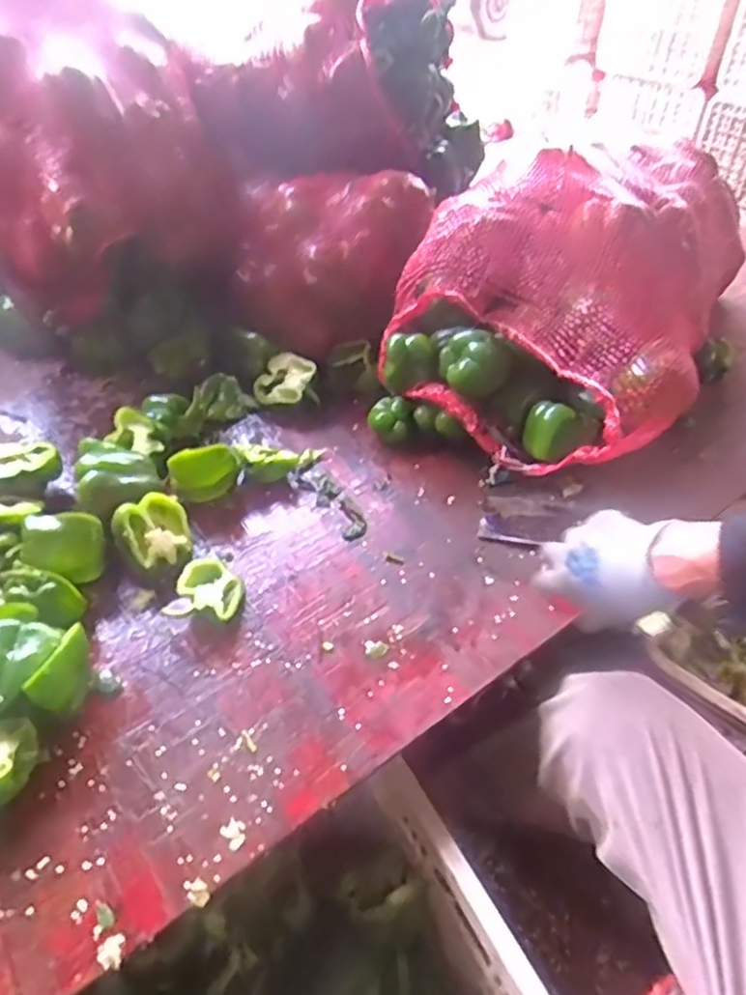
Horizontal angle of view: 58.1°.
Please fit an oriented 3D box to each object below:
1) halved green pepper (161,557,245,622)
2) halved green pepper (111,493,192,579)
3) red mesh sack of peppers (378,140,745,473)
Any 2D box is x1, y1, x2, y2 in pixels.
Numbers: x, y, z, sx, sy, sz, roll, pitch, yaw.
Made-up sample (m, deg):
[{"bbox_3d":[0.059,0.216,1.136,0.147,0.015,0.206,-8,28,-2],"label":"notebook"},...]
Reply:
[{"bbox_3d":[-0.165,0.097,0.679,0.062,0.041,0.078,14,44,12],"label":"halved green pepper"},{"bbox_3d":[-0.231,0.044,0.709,0.073,0.075,0.067,1,43,-1],"label":"halved green pepper"},{"bbox_3d":[0.303,-0.320,0.946,0.370,0.257,0.612,23,47,21],"label":"red mesh sack of peppers"}]

